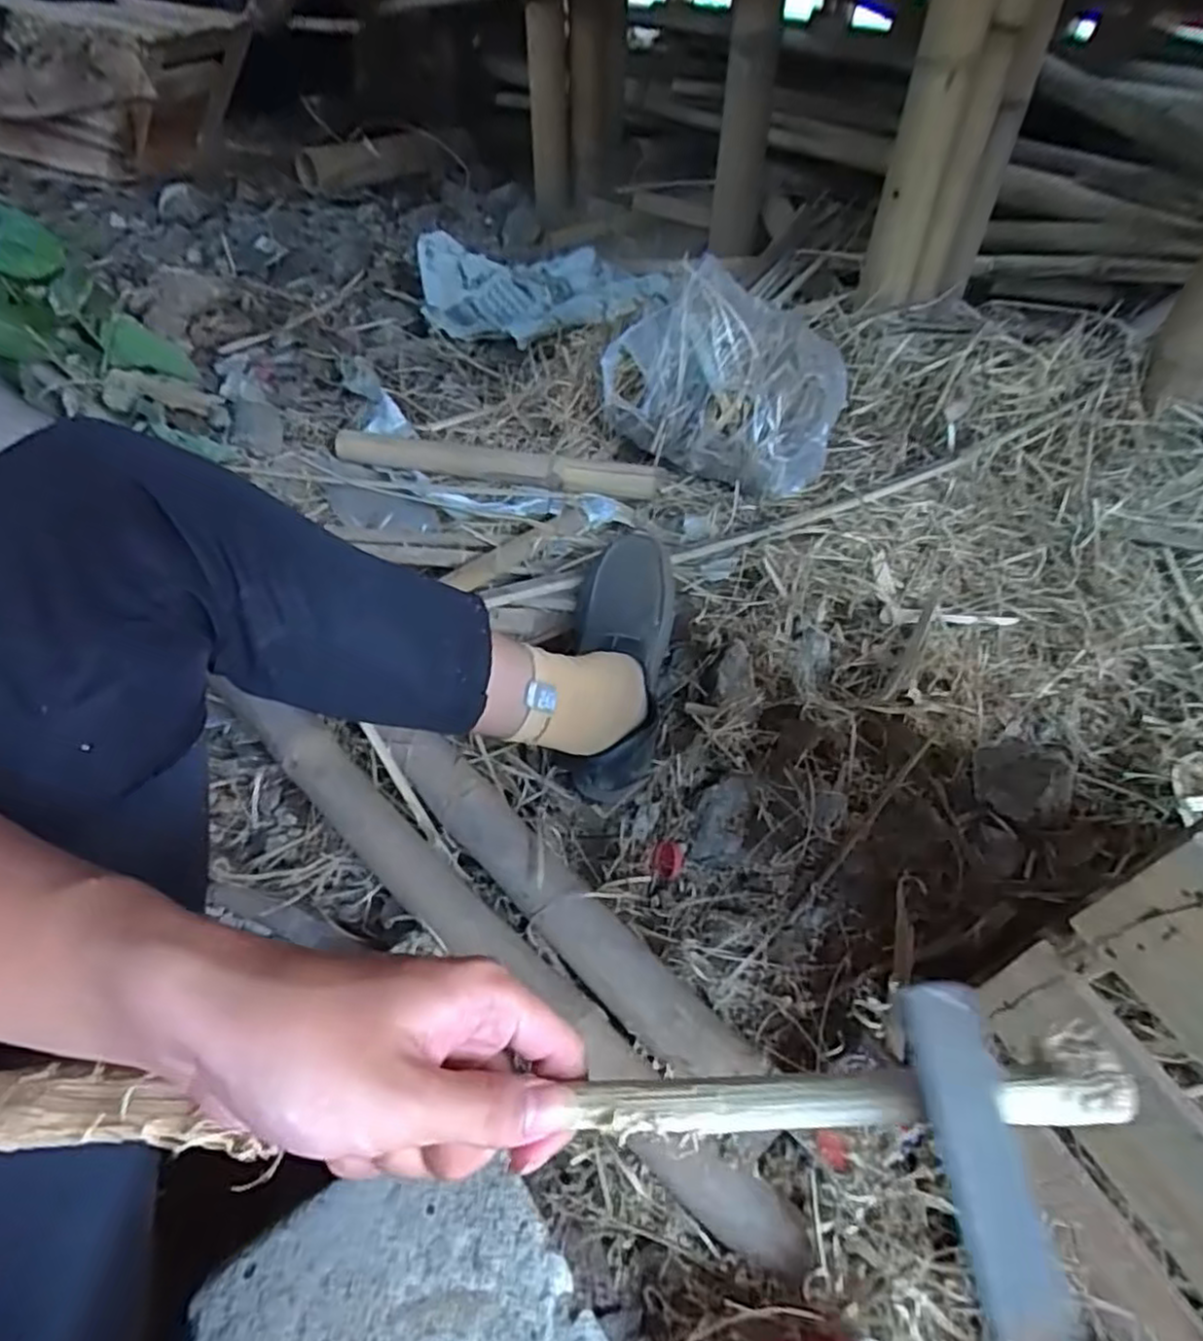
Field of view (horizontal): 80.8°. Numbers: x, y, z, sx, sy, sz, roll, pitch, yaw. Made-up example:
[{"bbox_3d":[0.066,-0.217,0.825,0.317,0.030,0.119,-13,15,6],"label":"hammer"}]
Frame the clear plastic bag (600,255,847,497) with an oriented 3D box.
[{"bbox_3d":[0.172,-0.396,0.934,0.301,0.200,0.202,24,50,18],"label":"clear plastic bag"}]

